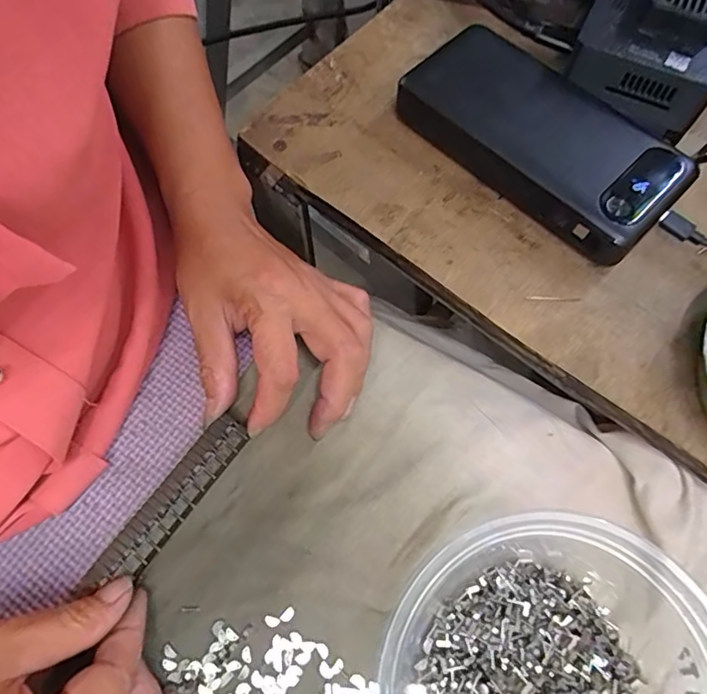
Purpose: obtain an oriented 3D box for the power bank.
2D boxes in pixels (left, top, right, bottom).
[{"bbox_3d":[0.102,-0.117,0.301,0.072,0.026,0.154,-42,74,-15],"label":"power bank"}]

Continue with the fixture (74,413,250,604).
[{"bbox_3d":[-0.089,0.076,0.260,0.022,0.004,0.098,36,73,14],"label":"fixture"}]

